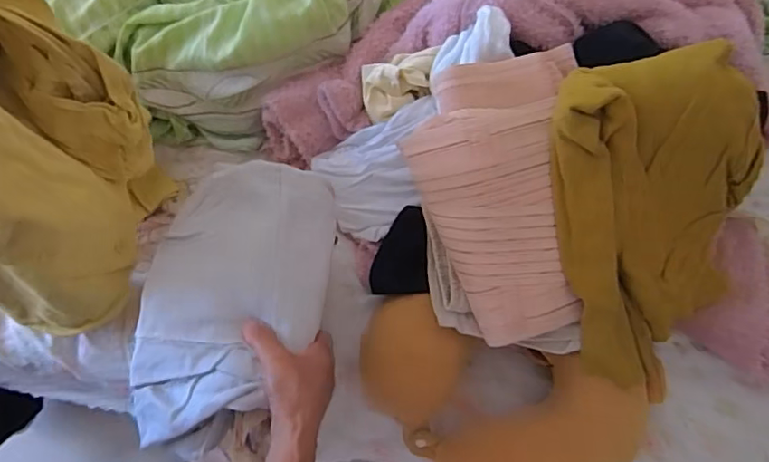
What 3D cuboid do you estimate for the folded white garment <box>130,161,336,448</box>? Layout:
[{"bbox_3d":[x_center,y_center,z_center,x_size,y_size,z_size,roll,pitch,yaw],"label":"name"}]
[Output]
[{"bbox_3d":[-0.141,0.058,0.535,0.172,0.040,0.260,2,64,13],"label":"folded white garment"}]

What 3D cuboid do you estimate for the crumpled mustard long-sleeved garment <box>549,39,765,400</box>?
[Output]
[{"bbox_3d":[0.285,-0.009,0.573,0.224,0.046,0.322,-9,102,-14],"label":"crumpled mustard long-sleeved garment"}]

